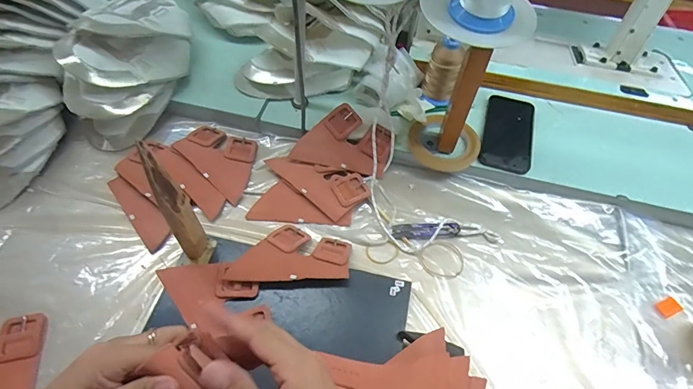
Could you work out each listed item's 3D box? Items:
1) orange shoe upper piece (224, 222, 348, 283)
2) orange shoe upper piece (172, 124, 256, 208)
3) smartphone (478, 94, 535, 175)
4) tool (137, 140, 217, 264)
[{"bbox_3d":[-0.074,0.079,0.530,0.152,0.012,0.096,3,37,-4],"label":"orange shoe upper piece"},{"bbox_3d":[-0.196,-0.063,0.634,0.147,0.021,0.098,37,63,20],"label":"orange shoe upper piece"},{"bbox_3d":[0.273,-0.105,0.666,0.078,0.007,0.157,15,60,11],"label":"smartphone"},{"bbox_3d":[-0.191,0.023,0.451,0.023,0.220,0.035,33,62,19],"label":"tool"}]

